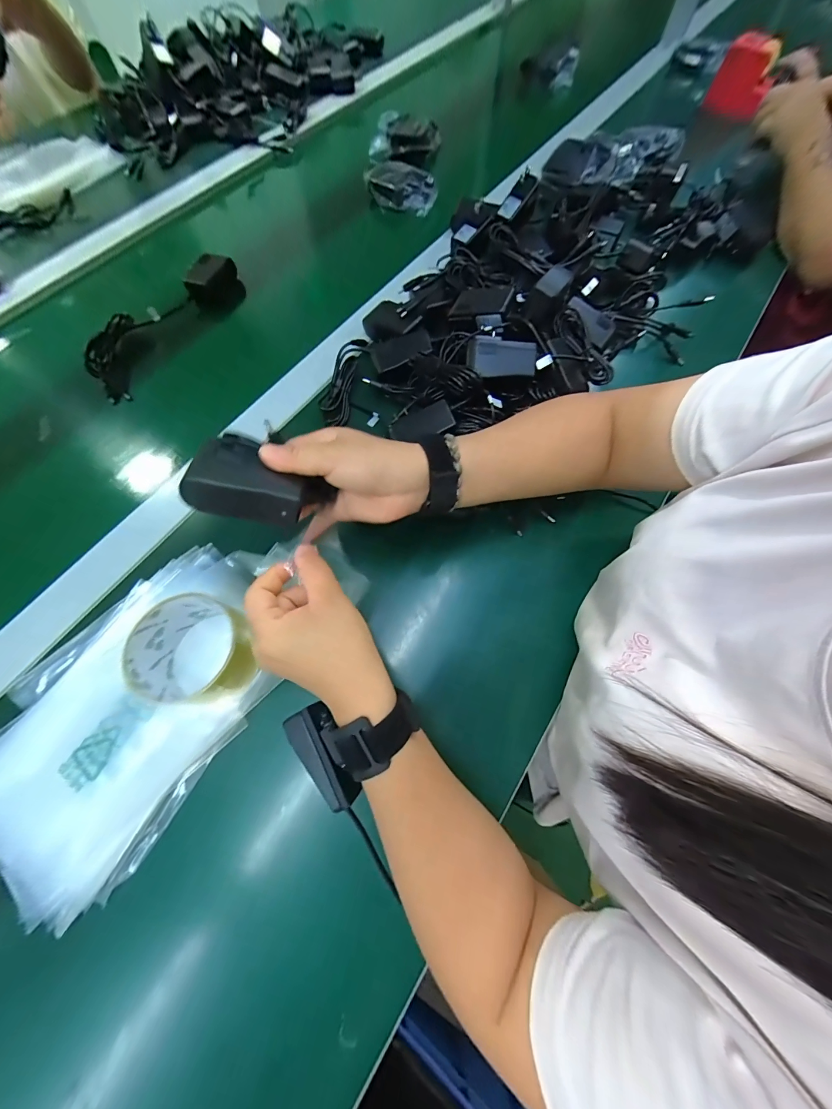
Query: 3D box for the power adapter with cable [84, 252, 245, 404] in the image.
[{"bbox_3d":[-0.338,-0.316,0.485,0.085,0.040,0.257,30,71,11],"label":"power adapter with cable"}]

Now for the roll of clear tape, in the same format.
[{"bbox_3d":[-0.180,0.075,0.294,0.079,0.056,0.086,0,69,0],"label":"roll of clear tape"}]

